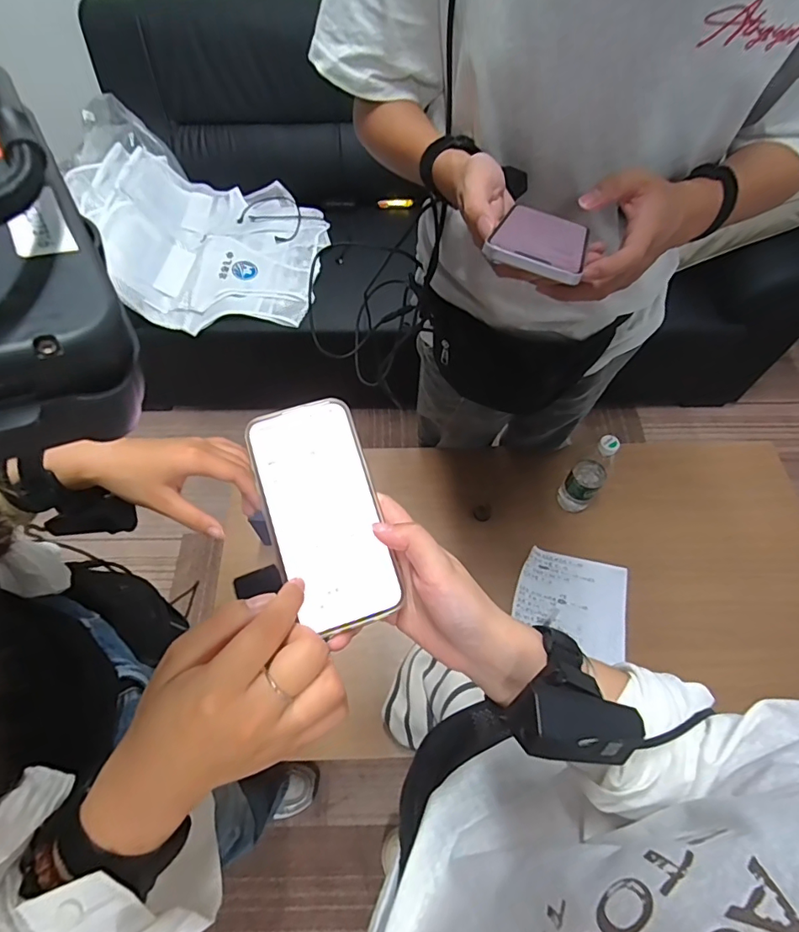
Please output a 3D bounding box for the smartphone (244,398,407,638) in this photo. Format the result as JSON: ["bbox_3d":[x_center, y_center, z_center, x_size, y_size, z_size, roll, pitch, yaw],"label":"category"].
[{"bbox_3d":[-0.049,0.030,0.324,0.071,0.005,0.144,-18,79,-10],"label":"smartphone"}]

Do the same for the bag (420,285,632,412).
[{"bbox_3d":[0.160,-0.158,0.714,0.260,0.155,0.085,12,62,5],"label":"bag"}]

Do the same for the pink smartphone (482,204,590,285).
[{"bbox_3d":[0.111,-0.178,0.386,0.069,0.012,0.139,18,43,8],"label":"pink smartphone"}]

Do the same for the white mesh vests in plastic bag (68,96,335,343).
[{"bbox_3d":[-0.550,-0.681,1.383,0.666,0.219,0.577,5,61,2],"label":"white mesh vests in plastic bag"}]

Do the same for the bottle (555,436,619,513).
[{"bbox_3d":[0.354,0.017,0.924,0.065,0.223,0.057,40,68,18],"label":"bottle"}]

